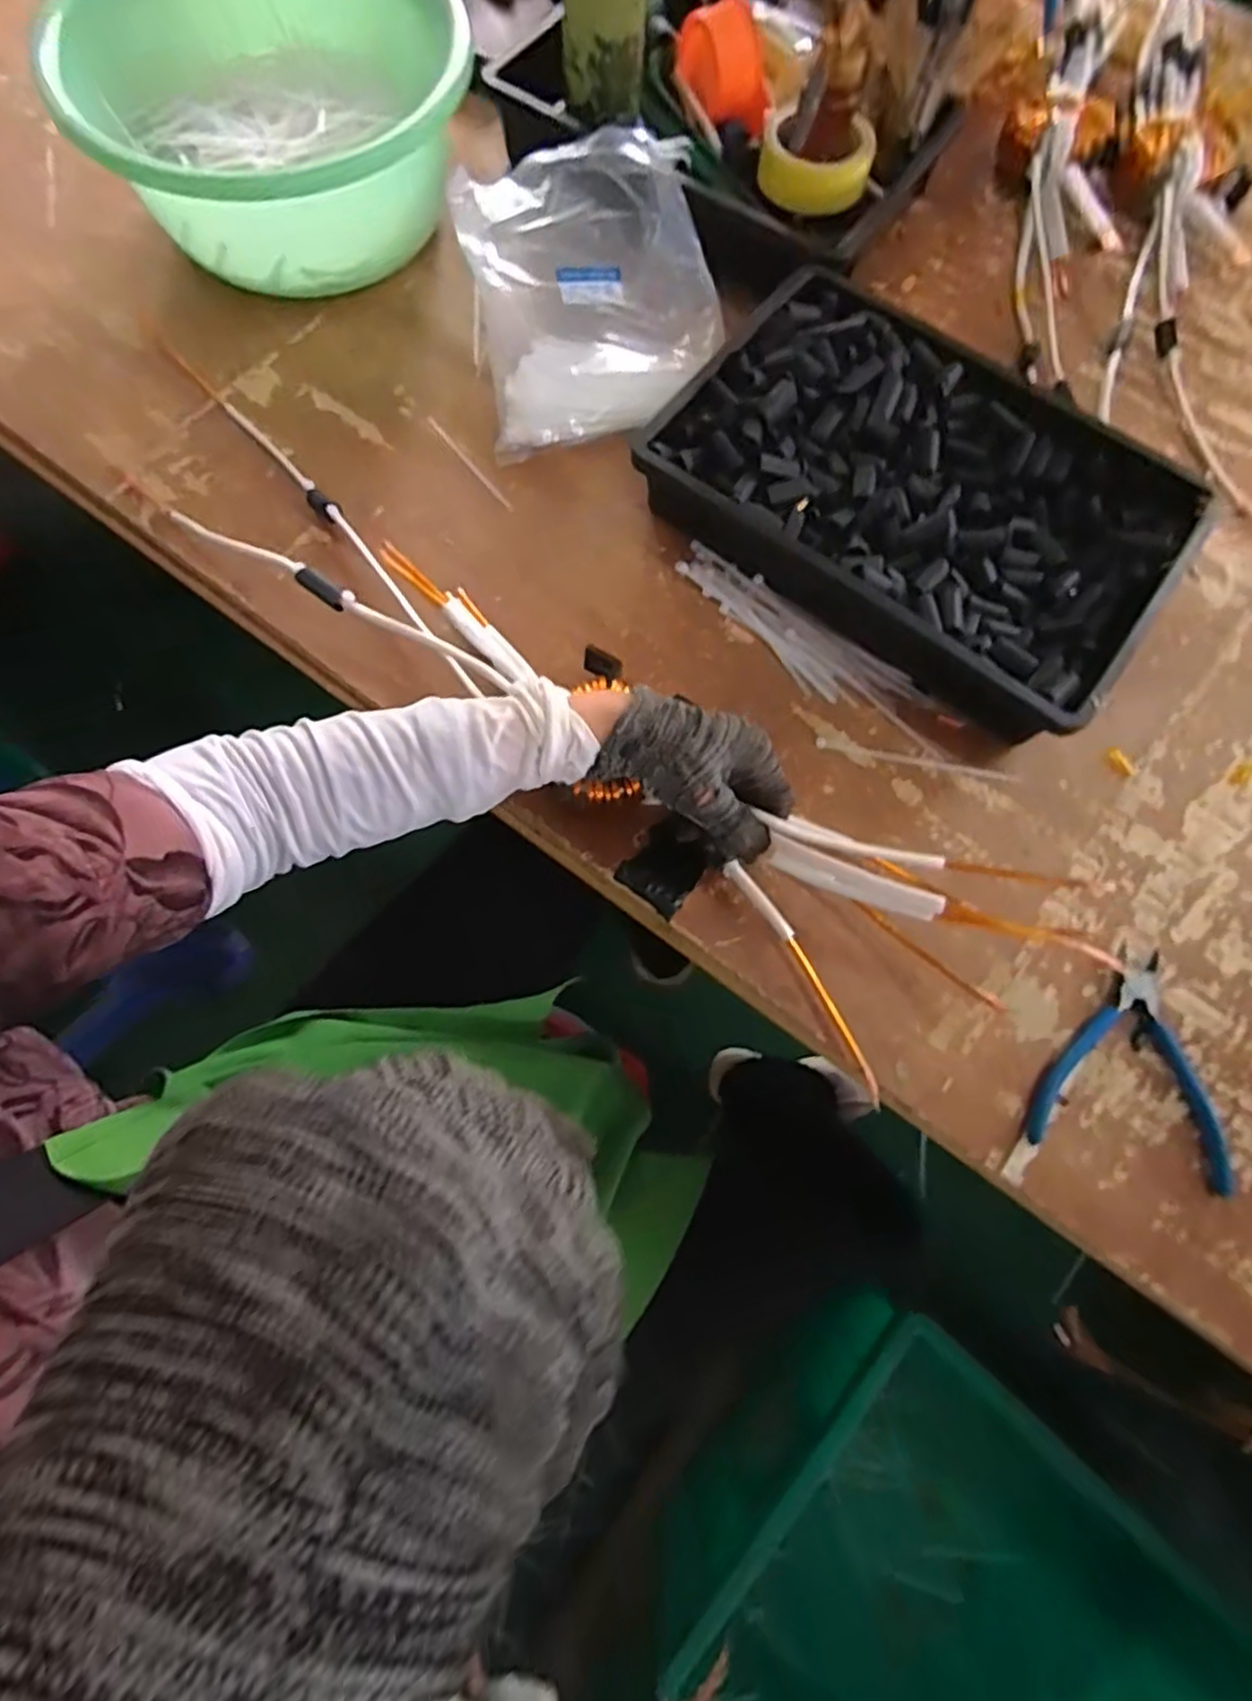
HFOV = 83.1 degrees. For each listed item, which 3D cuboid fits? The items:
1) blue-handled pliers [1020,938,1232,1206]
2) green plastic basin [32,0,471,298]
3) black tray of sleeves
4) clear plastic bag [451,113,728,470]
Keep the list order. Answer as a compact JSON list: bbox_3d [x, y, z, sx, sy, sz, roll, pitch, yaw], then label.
[{"bbox_3d":[0.329,0.133,0.450,0.124,0.009,0.133,17,75,4],"label":"blue-handled pliers"},{"bbox_3d":[-0.286,-0.613,0.596,0.300,0.126,0.313,0,75,-1],"label":"green plastic basin"},{"bbox_3d":[0.219,-0.266,0.540,0.365,0.063,0.249,37,77,9],"label":"black tray of sleeves"},{"bbox_3d":[-0.026,-0.458,0.582,0.201,0.075,0.226,-11,75,-4],"label":"clear plastic bag"}]

